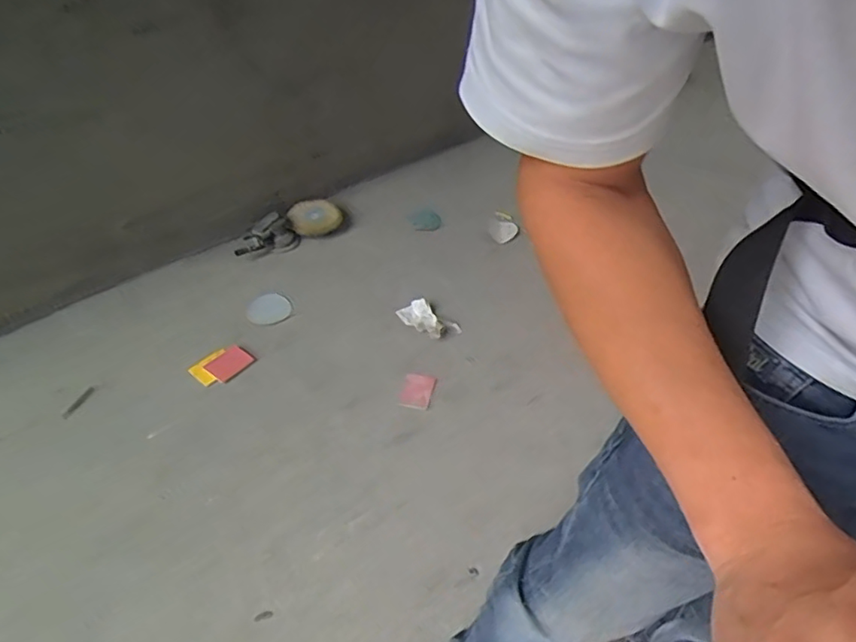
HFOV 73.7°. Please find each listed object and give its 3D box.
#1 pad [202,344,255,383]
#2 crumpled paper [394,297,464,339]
[{"bbox_3d":[-0.489,0.103,1.403,0.065,0.014,0.100,29,47,21],"label":"pad"},{"bbox_3d":[0.001,-0.004,1.574,0.163,0.024,0.096,34,49,26],"label":"crumpled paper"}]

